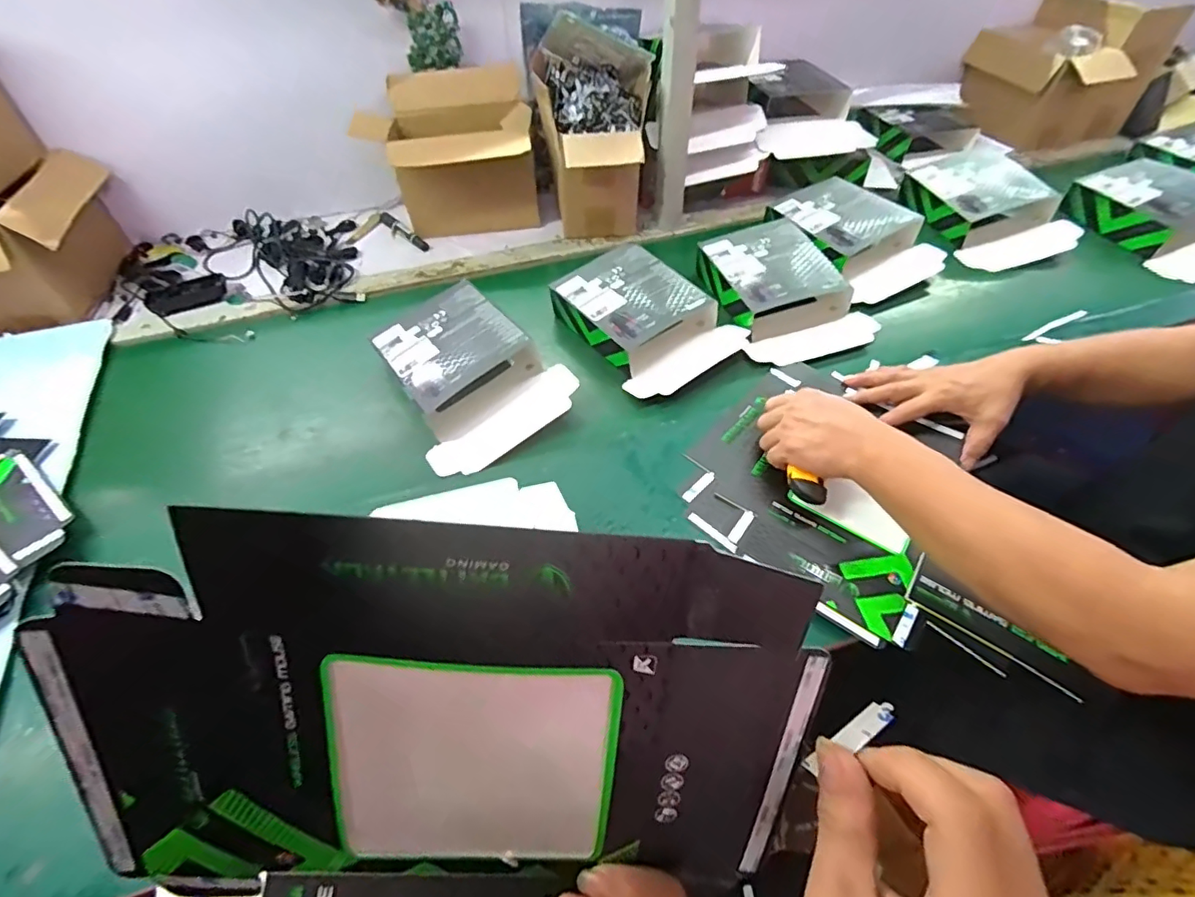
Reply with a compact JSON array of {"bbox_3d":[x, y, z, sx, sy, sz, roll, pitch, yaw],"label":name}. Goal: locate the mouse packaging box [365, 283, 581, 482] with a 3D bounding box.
[{"bbox_3d":[-0.160,-0.105,0.692,0.189,0.072,0.243,-30,56,-20],"label":"mouse packaging box"}]

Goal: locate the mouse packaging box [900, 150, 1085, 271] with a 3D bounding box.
[{"bbox_3d":[0.669,-0.416,0.944,0.193,0.070,0.260,-14,52,-9],"label":"mouse packaging box"}]

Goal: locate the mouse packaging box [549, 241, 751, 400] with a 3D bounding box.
[{"bbox_3d":[0.061,-0.182,0.767,0.198,0.061,0.250,-32,57,-22],"label":"mouse packaging box"}]

